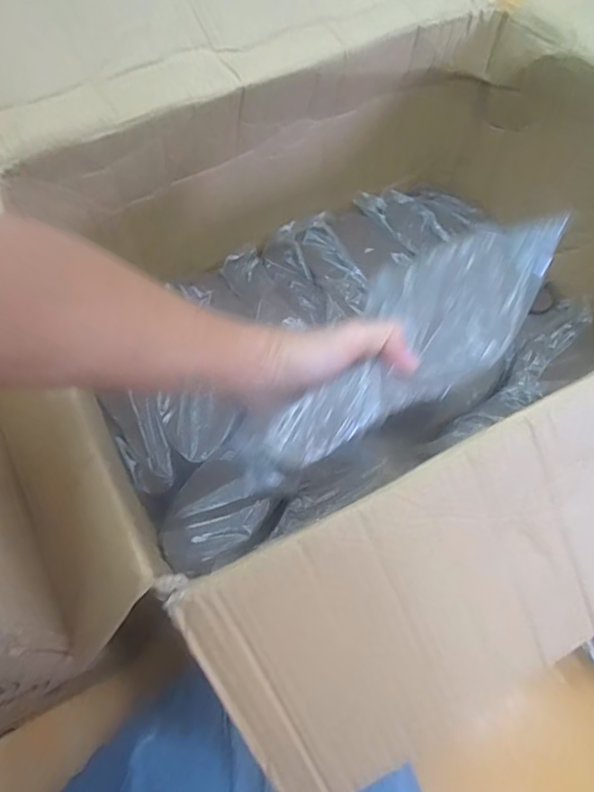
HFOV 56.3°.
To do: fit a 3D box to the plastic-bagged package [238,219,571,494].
[{"bbox_3d":[0.074,-0.037,0.361,0.267,0.030,0.086,-40,70,-21],"label":"plastic-bagged package"}]

